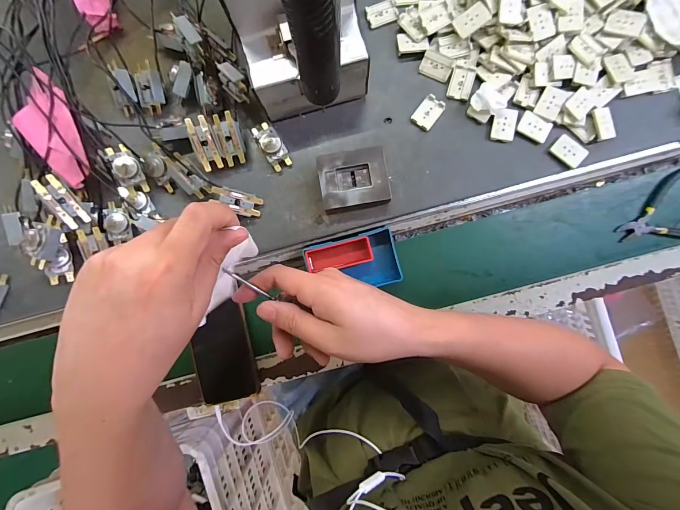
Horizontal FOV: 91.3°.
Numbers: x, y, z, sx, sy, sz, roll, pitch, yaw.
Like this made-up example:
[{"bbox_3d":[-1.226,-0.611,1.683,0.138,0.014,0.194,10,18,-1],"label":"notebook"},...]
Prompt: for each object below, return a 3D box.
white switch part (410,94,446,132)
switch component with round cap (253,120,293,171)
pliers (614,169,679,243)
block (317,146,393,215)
[{"bbox_3d":[0.110,-0.177,0.414,0.028,0.005,0.041,37,89,2],"label":"white switch part"},{"bbox_3d":[-0.084,-0.135,0.409,0.026,0.027,0.059,-29,88,0],"label":"switch component with round cap"},{"bbox_3d":[0.423,-0.048,0.434,0.121,0.011,0.093,-28,88,0],"label":"pliers"},{"bbox_3d":[0.017,-0.089,0.404,0.079,0.027,0.068,-10,88,1],"label":"block"}]

